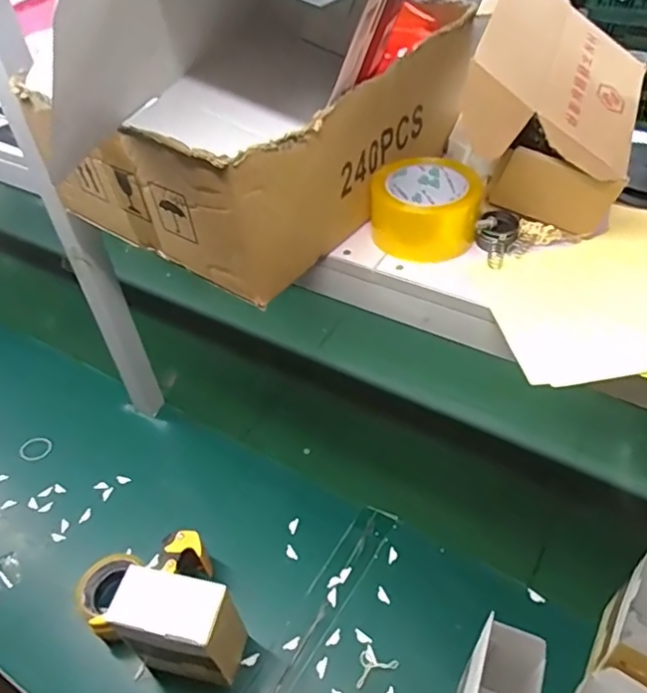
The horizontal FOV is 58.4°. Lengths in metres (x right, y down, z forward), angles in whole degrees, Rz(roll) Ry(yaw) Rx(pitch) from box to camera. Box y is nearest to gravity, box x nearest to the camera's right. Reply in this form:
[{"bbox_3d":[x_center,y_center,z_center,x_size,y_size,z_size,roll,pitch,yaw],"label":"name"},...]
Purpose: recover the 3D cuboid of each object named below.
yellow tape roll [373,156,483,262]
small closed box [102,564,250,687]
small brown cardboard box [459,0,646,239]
[{"bbox_3d":[0.104,-0.144,0.588,0.106,0.065,0.103,-2,45,2],"label":"yellow tape roll"},{"bbox_3d":[-0.164,0.342,0.703,0.131,0.168,0.076,8,46,13],"label":"small closed box"},{"bbox_3d":[0.224,-0.234,0.557,0.146,0.161,0.198,14,48,18],"label":"small brown cardboard box"}]

